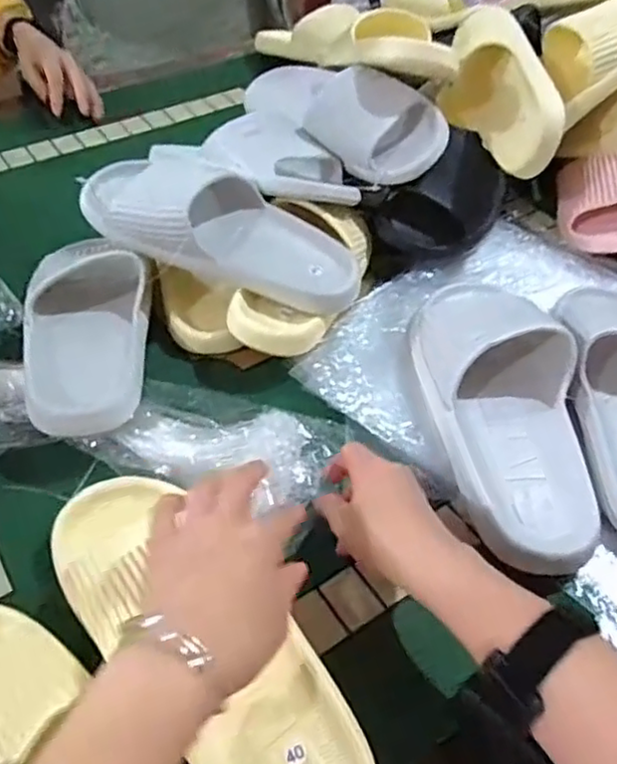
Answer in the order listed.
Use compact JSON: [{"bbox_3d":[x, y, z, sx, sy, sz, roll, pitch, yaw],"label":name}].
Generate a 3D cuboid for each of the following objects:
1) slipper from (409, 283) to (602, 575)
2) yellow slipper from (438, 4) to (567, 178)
[{"bbox_3d":[0.162,0.003,0.531,0.118,0.069,0.278,-2,49,-8],"label":"slipper"},{"bbox_3d":[0.183,-0.285,0.672,0.063,0.109,0.189,-5,49,-10],"label":"yellow slipper"}]

